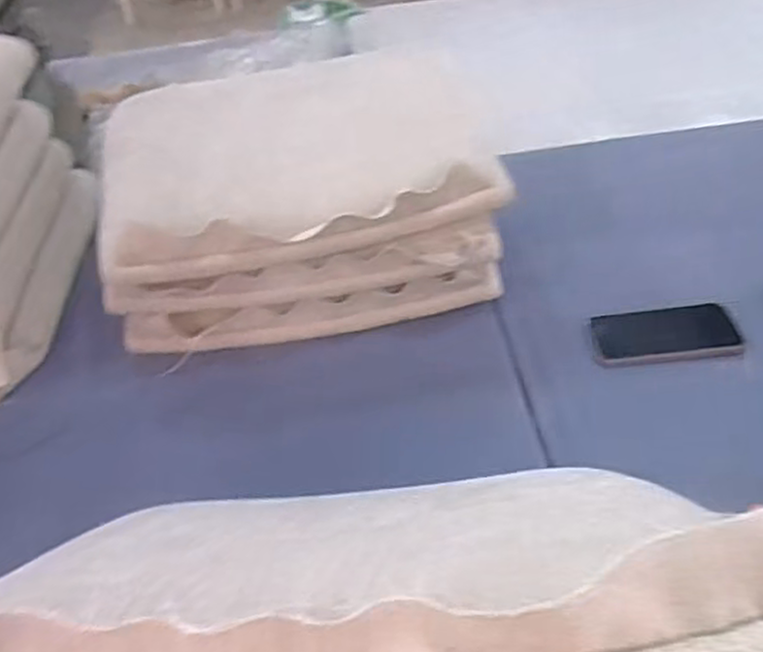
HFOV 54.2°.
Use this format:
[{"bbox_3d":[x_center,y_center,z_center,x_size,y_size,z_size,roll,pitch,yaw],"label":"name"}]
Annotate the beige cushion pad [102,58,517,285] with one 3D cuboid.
[{"bbox_3d":[-0.113,-0.223,0.913,0.446,0.063,0.380,-11,42,-5],"label":"beige cushion pad"}]

